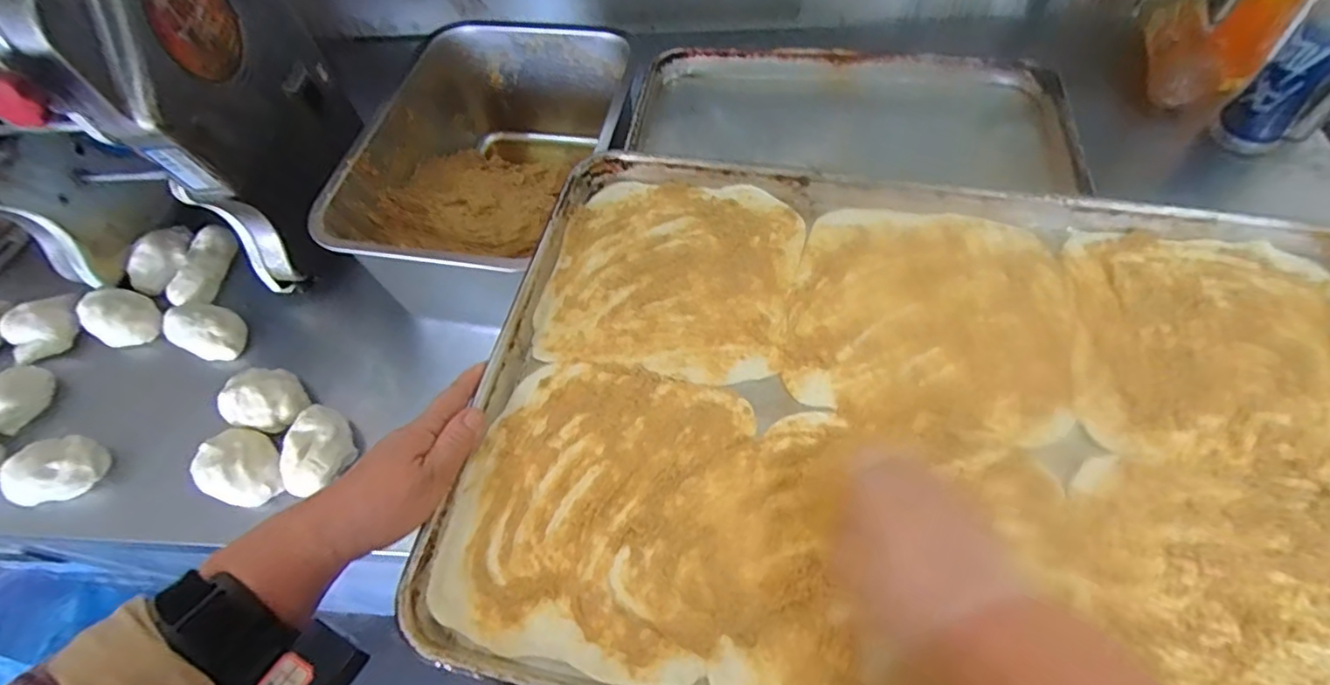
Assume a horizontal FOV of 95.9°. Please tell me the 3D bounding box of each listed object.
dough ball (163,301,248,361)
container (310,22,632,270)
[{"bbox_3d":[-0.513,-0.017,0.667,0.090,0.040,0.061,26,65,19],"label":"dough ball"},{"bbox_3d":[-0.185,-0.189,0.697,0.265,0.157,0.348,5,59,8],"label":"container"}]

